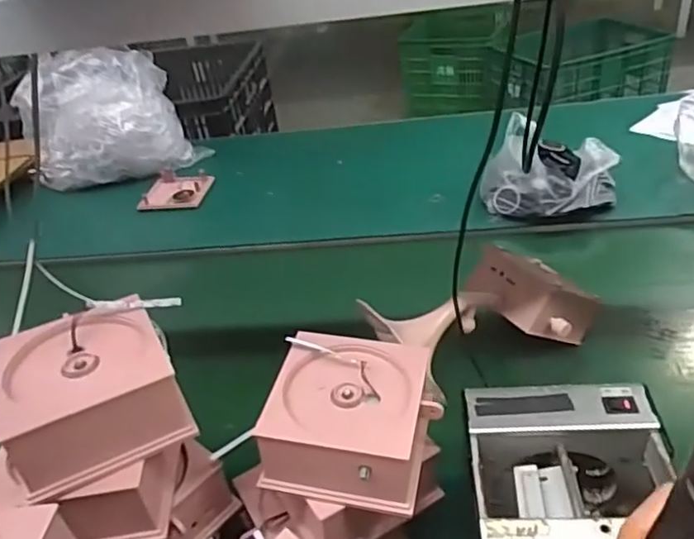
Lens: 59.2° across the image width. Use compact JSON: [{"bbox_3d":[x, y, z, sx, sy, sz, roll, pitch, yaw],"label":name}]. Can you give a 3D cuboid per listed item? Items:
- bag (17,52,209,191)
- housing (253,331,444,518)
[{"bbox_3d":[-0.423,-0.271,1.089,0.264,0.208,0.145,-30,41,-28],"label":"bag"},{"bbox_3d":[0.005,0.106,0.442,0.114,0.055,0.113,5,37,18],"label":"housing"}]

